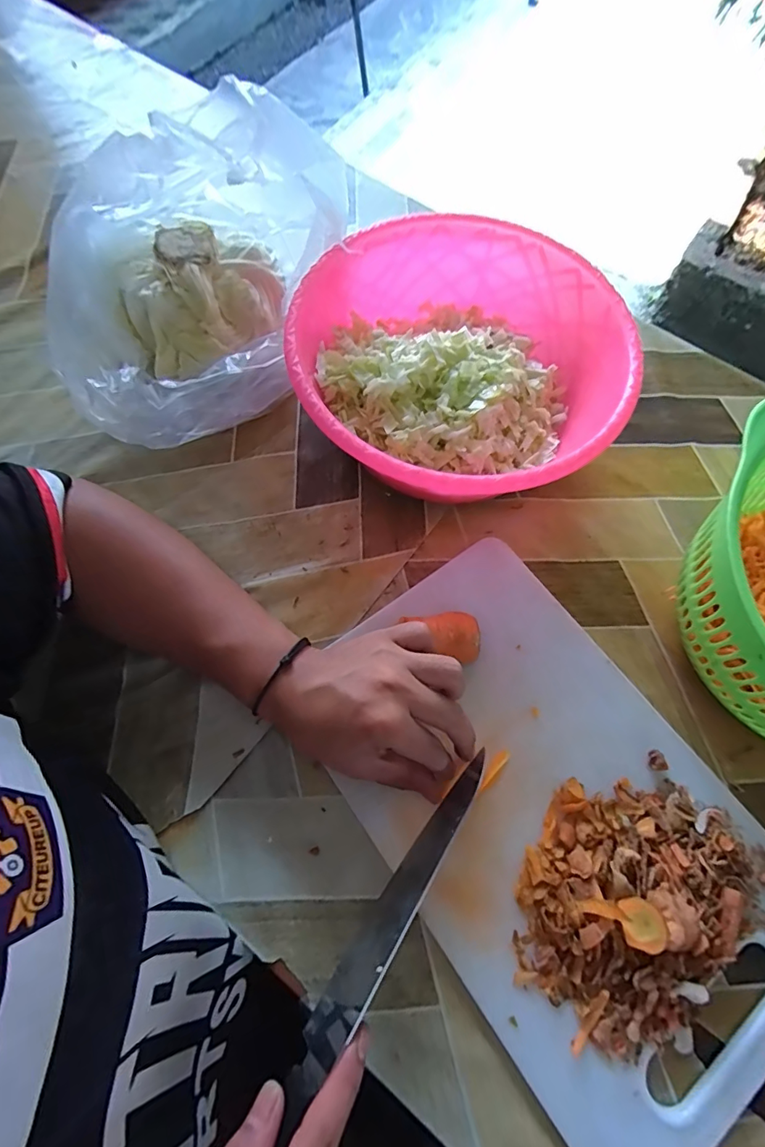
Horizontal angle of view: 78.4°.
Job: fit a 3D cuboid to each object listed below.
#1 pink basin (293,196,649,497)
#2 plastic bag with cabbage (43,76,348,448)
[{"bbox_3d":[0.054,-0.151,0.365,0.228,0.089,0.230,1,69,-2],"label":"pink basin"},{"bbox_3d":[-0.144,-0.220,0.351,0.233,0.141,0.178,-42,76,-16],"label":"plastic bag with cabbage"}]

